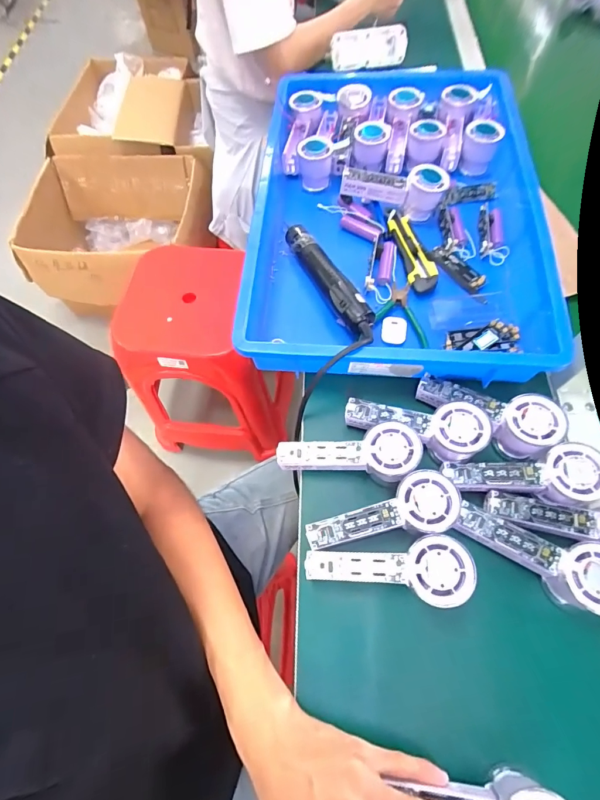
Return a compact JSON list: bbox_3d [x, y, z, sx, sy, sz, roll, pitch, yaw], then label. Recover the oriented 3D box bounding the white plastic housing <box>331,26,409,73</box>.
[{"bbox_3d":[0.136,-0.682,0.758,0.145,0.058,0.035,-5,65,-1],"label":"white plastic housing"}]

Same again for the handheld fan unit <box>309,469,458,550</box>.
[{"bbox_3d":[0.081,0.115,0.386,0.146,0.037,0.053,-19,65,7],"label":"handheld fan unit"}]

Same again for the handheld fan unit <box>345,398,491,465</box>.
[{"bbox_3d":[0.124,0.029,0.427,0.144,0.040,0.054,10,65,21],"label":"handheld fan unit"}]

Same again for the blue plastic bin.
[{"bbox_3d":[0.135,-0.270,0.562,0.371,0.084,0.543,4,65,4],"label":"blue plastic bin"}]

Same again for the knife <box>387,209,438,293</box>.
[{"bbox_3d":[0.160,-0.214,0.554,0.041,0.017,0.152,-8,65,-2],"label":"knife"}]

